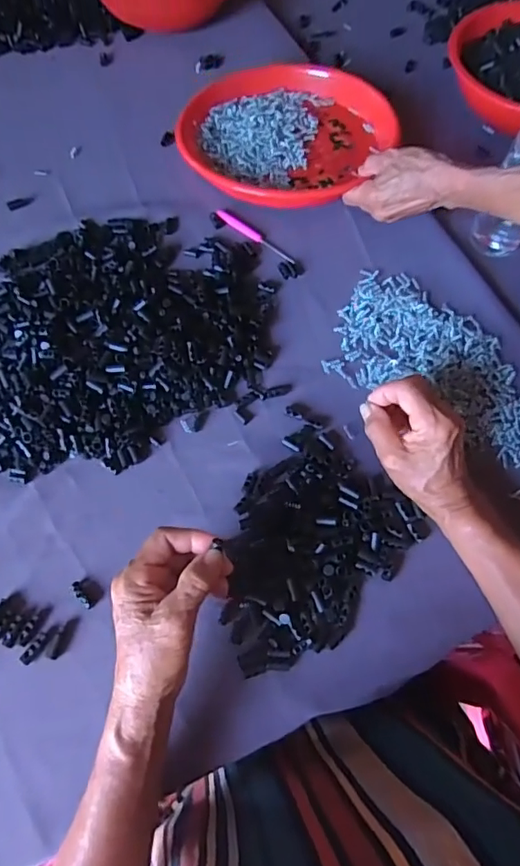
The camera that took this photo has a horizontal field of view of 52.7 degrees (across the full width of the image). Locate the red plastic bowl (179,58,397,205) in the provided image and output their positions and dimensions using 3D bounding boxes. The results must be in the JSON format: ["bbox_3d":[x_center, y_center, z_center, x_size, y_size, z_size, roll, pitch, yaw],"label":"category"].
[{"bbox_3d":[0.018,-0.360,0.624,0.224,0.051,0.227,-41,74,-19],"label":"red plastic bowl"}]

